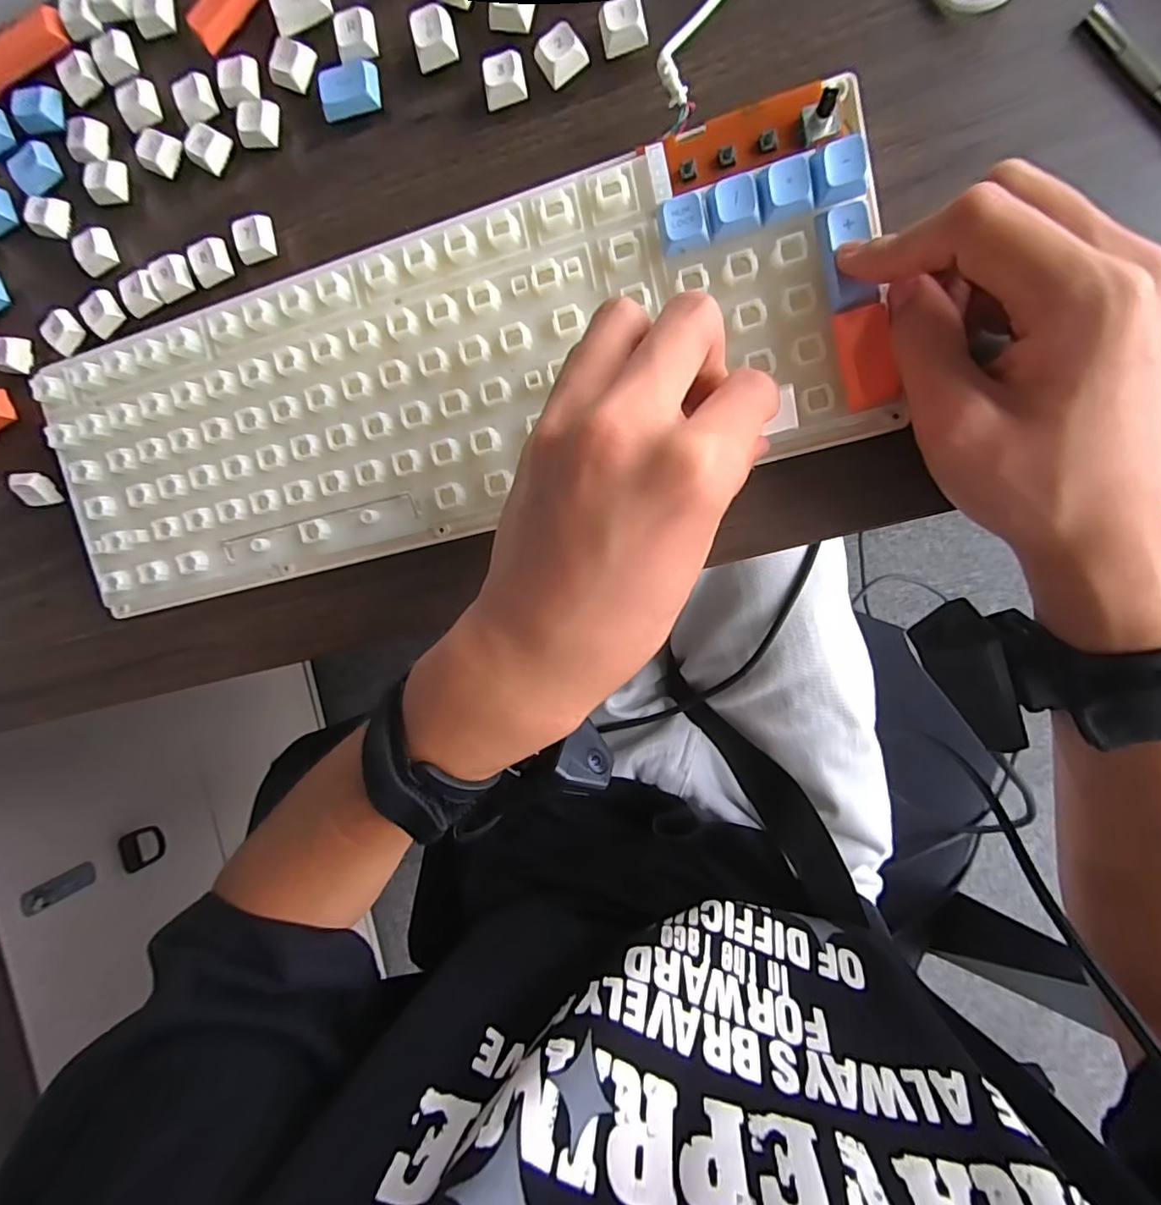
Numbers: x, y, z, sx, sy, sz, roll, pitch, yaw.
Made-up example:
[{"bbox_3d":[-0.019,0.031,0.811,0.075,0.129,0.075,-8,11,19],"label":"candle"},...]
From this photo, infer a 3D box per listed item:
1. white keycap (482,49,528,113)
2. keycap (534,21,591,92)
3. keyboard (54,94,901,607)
[{"bbox_3d":[-0.033,-0.228,0.234,0.018,0.010,0.018,-9,92,10],"label":"white keycap"},{"bbox_3d":[-0.008,-0.234,0.229,0.019,0.011,0.018,-31,88,10],"label":"keycap"},{"bbox_3d":[-0.075,-0.089,0.239,0.374,0.028,0.131,-14,90,12],"label":"keyboard"}]

